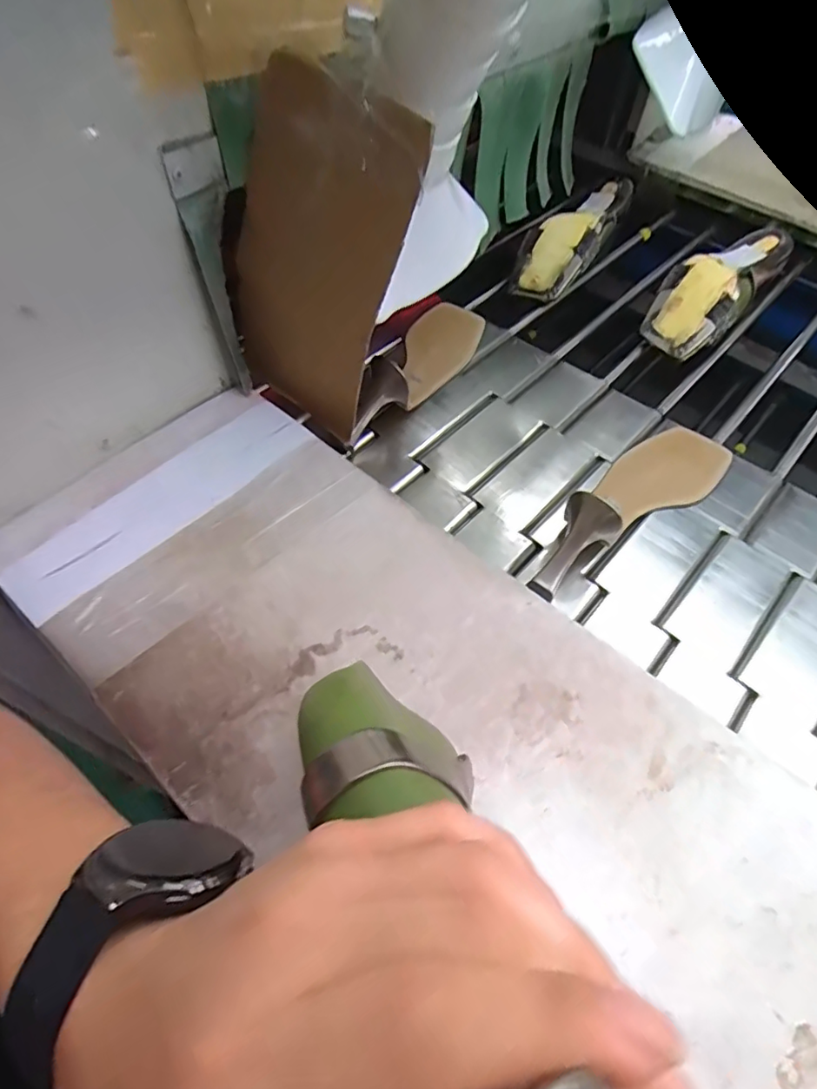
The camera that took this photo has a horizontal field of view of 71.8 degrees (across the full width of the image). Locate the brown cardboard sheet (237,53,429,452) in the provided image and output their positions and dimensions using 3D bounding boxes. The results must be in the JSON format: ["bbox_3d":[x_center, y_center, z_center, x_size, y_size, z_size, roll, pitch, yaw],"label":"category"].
[{"bbox_3d":[-0.077,-0.197,0.445,0.115,0.287,0.037,17,60,-8],"label":"brown cardboard sheet"}]

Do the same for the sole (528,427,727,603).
[{"bbox_3d":[0.198,-0.043,0.499,0.262,0.057,0.075,-29,60,-33],"label":"sole"}]

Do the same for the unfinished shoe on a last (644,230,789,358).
[{"bbox_3d":[0.359,-0.300,0.656,0.082,0.073,0.234,35,62,21],"label":"unfinished shoe on a last"}]

